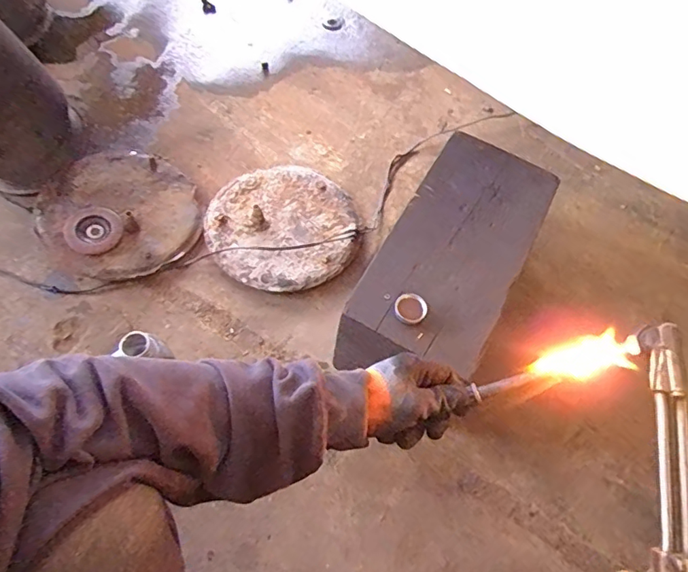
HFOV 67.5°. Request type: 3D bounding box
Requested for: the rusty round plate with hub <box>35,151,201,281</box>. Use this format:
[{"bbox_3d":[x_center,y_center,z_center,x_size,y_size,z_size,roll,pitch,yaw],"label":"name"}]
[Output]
[{"bbox_3d":[-0.432,-0.142,0.997,0.273,0.049,0.288,2,60,-3],"label":"rusty round plate with hub"}]

